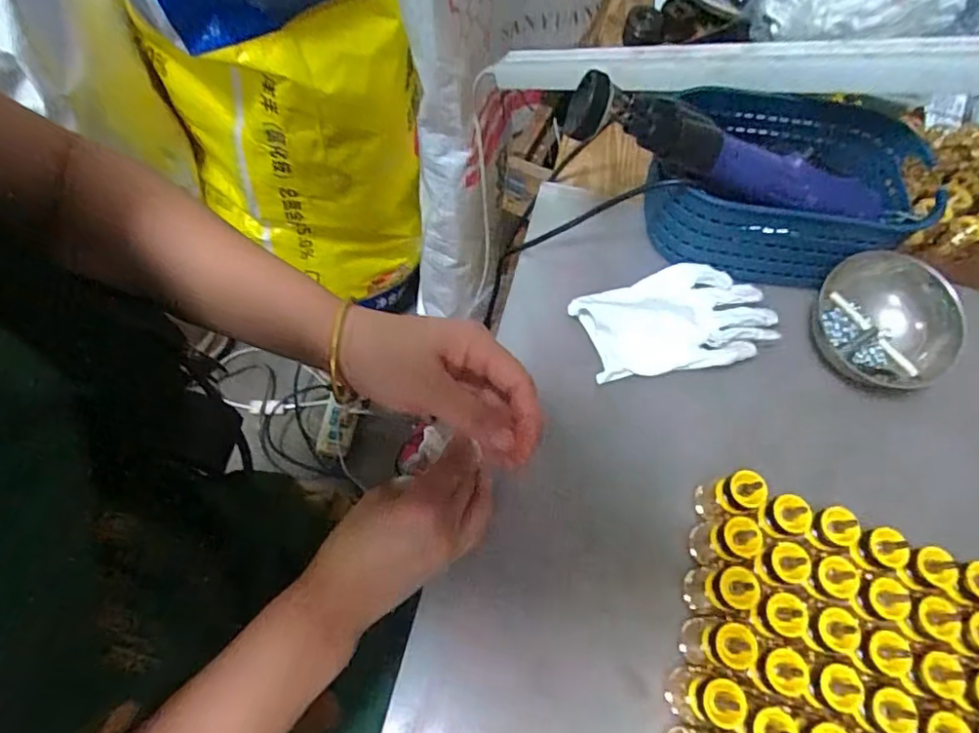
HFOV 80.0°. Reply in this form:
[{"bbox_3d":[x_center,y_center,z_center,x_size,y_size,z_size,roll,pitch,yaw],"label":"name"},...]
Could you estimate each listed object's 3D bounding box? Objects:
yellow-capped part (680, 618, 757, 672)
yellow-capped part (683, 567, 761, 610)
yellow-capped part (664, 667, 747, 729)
[{"bbox_3d":[0.144,0.176,0.372,0.024,0.066,0.027,5,66,-2],"label":"yellow-capped part"},{"bbox_3d":[0.149,0.145,0.379,0.026,0.058,0.025,1,66,-3],"label":"yellow-capped part"},{"bbox_3d":[0.132,0.205,0.358,0.026,0.069,0.027,1,66,-3],"label":"yellow-capped part"}]

